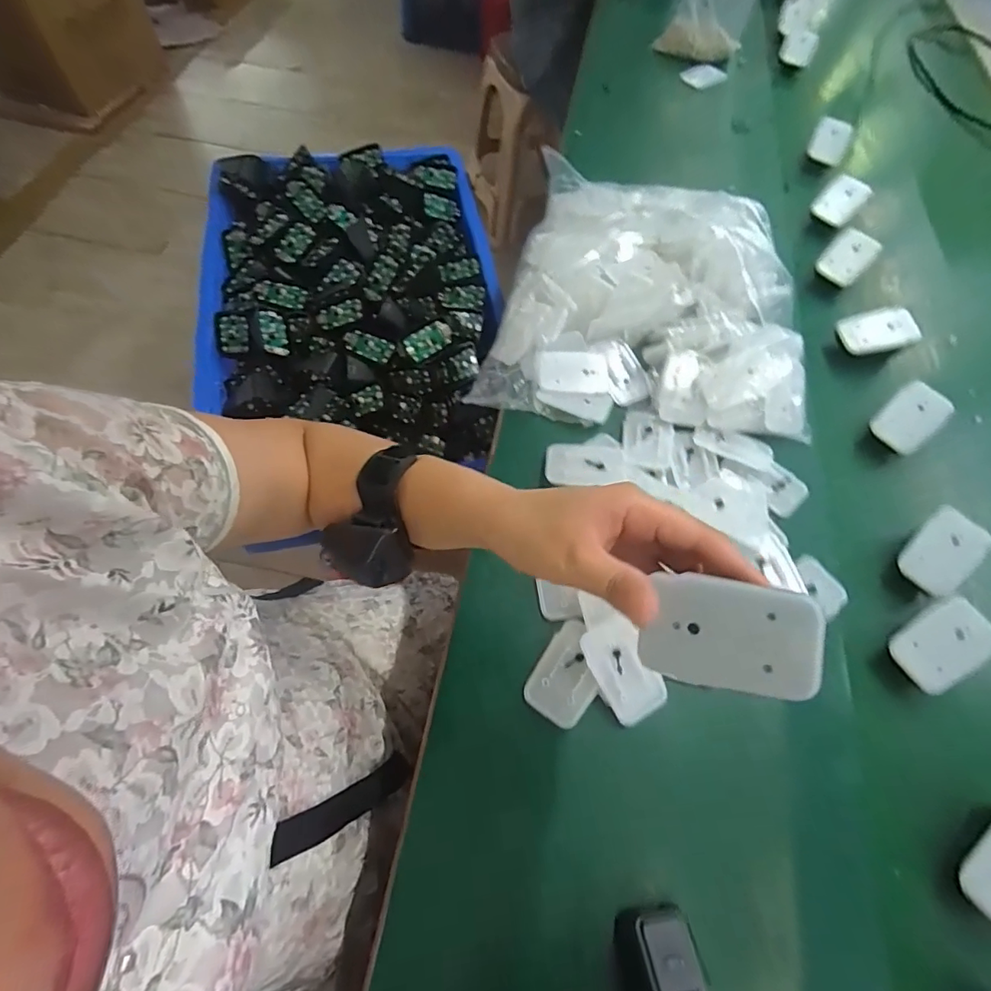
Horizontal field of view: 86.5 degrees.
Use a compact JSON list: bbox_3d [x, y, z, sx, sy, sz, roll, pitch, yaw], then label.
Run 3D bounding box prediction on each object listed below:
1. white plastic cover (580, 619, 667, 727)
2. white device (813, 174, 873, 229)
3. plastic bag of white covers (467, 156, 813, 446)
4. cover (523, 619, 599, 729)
[{"bbox_3d":[0.093,0.127,0.382,0.044,0.007,0.069,-26,81,-16],"label":"white plastic cover"},{"bbox_3d":[0.419,-0.358,0.640,0.045,0.051,0.013,41,28,5],"label":"white device"},{"bbox_3d":[0.153,-0.214,0.532,0.299,0.071,0.299,7,63,0],"label":"plastic bag of white covers"},{"bbox_3d":[0.054,0.130,0.386,0.044,0.011,0.069,32,65,12],"label":"cover"}]

